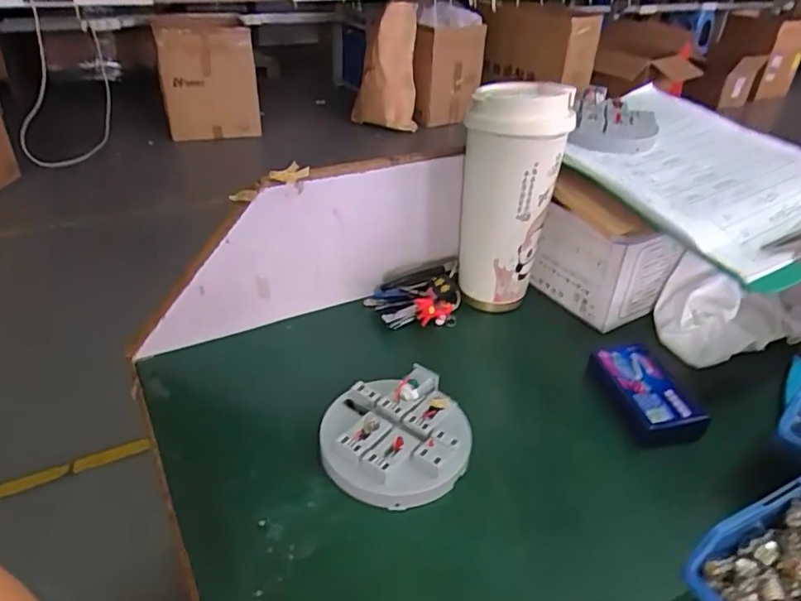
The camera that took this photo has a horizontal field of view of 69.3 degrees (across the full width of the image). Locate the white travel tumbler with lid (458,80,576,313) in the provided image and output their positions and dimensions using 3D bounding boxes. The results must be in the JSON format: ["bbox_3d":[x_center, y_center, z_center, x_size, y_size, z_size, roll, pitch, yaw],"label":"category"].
[{"bbox_3d":[0.095,-0.087,0.515,0.081,0.190,0.069,8,35,7],"label":"white travel tumbler with lid"}]

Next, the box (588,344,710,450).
[{"bbox_3d":[0.188,0.072,0.452,0.050,0.027,0.087,-10,36,-14],"label":"box"}]

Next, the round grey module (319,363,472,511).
[{"bbox_3d":[-0.004,0.093,0.405,0.099,0.030,0.095,0,35,0],"label":"round grey module"}]

